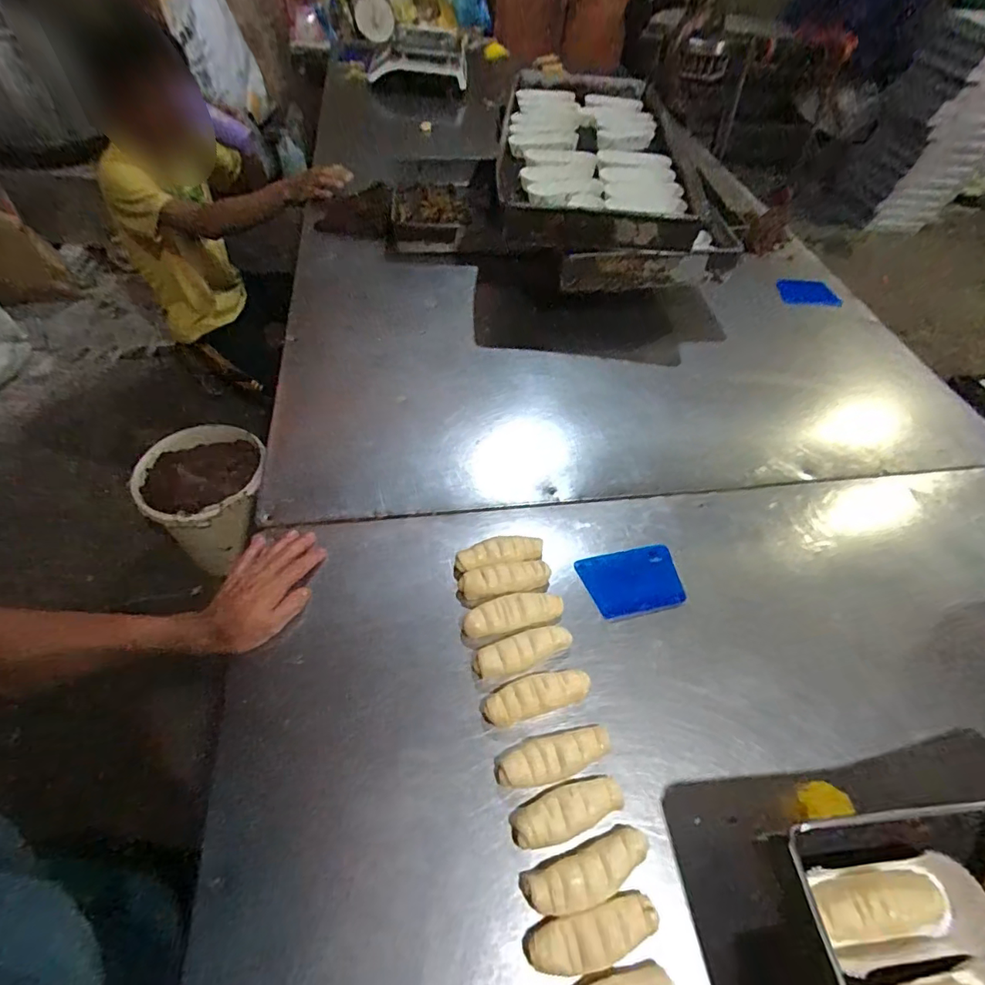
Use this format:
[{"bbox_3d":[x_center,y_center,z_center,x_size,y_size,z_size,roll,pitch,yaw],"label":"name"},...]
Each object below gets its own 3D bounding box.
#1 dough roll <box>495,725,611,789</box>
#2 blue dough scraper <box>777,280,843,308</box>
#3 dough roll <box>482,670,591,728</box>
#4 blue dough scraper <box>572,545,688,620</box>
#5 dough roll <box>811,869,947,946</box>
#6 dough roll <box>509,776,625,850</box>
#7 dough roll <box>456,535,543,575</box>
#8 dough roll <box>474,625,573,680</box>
[{"bbox_3d":[0.065,0.274,0.519,0.120,0.022,0.040,-9,54,-11],"label":"dough roll"},{"bbox_3d":[0.745,-0.473,1.190,0.152,0.008,0.087,4,60,-7],"label":"blue dough scraper"},{"bbox_3d":[0.051,0.223,0.550,0.122,0.036,0.040,-11,54,-12],"label":"dough roll"},{"bbox_3d":[0.181,0.116,0.657,0.126,0.004,0.085,-10,57,-9],"label":"blue dough scraper"},{"bbox_3d":[0.316,0.332,0.404,0.103,0.025,0.041,0,53,-8],"label":"dough roll"},{"bbox_3d":[0.075,0.312,0.491,0.113,0.026,0.042,-11,55,-13],"label":"dough roll"},{"bbox_3d":[0.007,0.082,0.661,0.113,0.028,0.041,-10,54,-12],"label":"dough roll"},{"bbox_3d":[0.034,0.179,0.568,0.109,0.023,0.035,-14,55,-14],"label":"dough roll"}]

